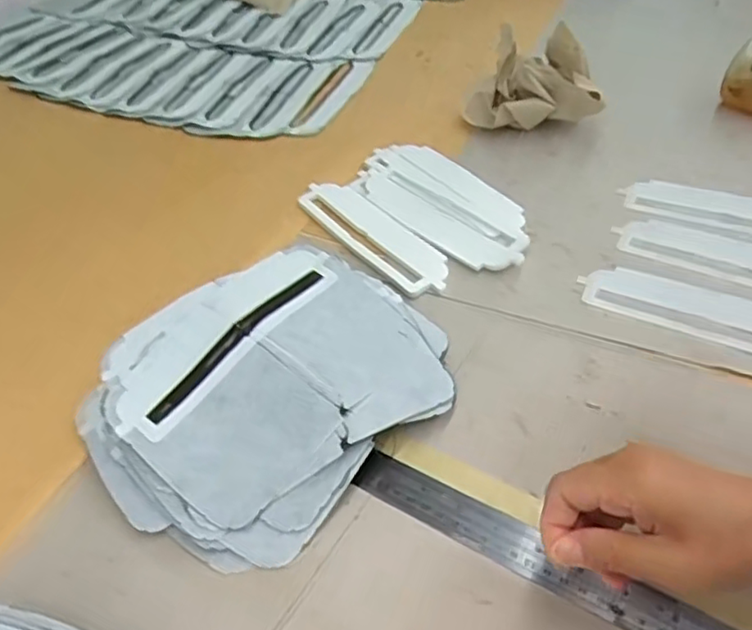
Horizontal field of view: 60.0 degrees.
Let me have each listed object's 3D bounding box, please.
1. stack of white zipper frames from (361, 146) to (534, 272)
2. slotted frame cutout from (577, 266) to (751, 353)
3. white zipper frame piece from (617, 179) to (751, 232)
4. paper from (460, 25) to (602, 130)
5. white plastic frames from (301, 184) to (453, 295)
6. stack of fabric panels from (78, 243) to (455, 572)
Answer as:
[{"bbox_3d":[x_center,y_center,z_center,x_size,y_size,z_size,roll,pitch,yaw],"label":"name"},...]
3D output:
[{"bbox_3d":[0.062,-0.109,0.608,0.091,0.013,0.213,-30,51,-22],"label":"stack of white zipper frames"},{"bbox_3d":[0.249,-0.002,0.486,0.185,0.005,0.056,20,50,27],"label":"slotted frame cutout"},{"bbox_3d":[0.313,-0.090,0.566,0.185,0.006,0.051,19,52,24],"label":"white zipper frame piece"},{"bbox_3d":[0.161,-0.235,0.664,0.134,0.088,0.060,5,47,10],"label":"paper"},{"bbox_3d":[-0.003,-0.074,0.591,0.052,0.009,0.184,-30,51,-22],"label":"white plastic frames"},{"bbox_3d":[-0.069,0.043,0.450,0.247,0.053,0.186,-37,54,-26],"label":"stack of fabric panels"}]

